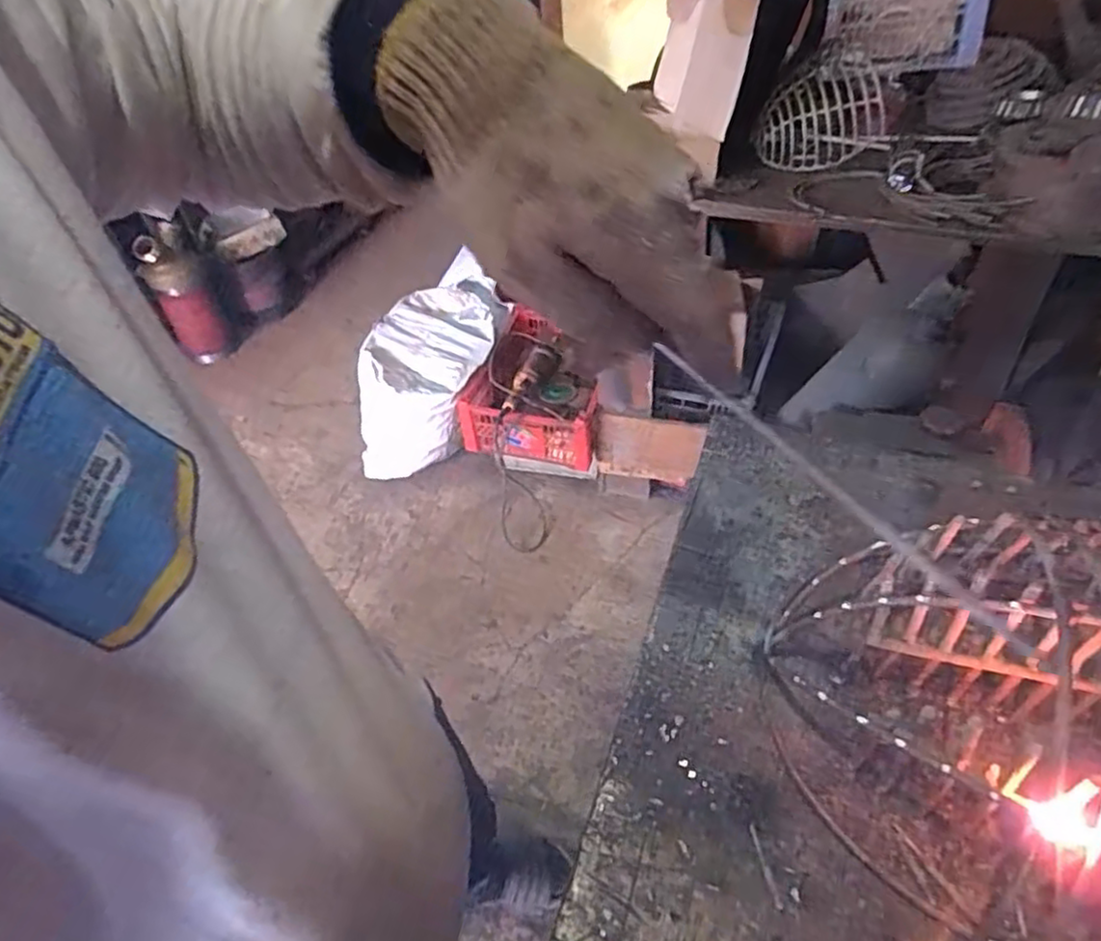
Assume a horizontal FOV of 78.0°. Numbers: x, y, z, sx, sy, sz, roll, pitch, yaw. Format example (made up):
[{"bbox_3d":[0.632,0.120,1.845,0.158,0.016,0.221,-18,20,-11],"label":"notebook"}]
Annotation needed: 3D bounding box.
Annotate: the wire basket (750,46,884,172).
[{"bbox_3d":[0.511,-0.667,1.281,0.218,0.153,0.164,1,45,7],"label":"wire basket"}]

